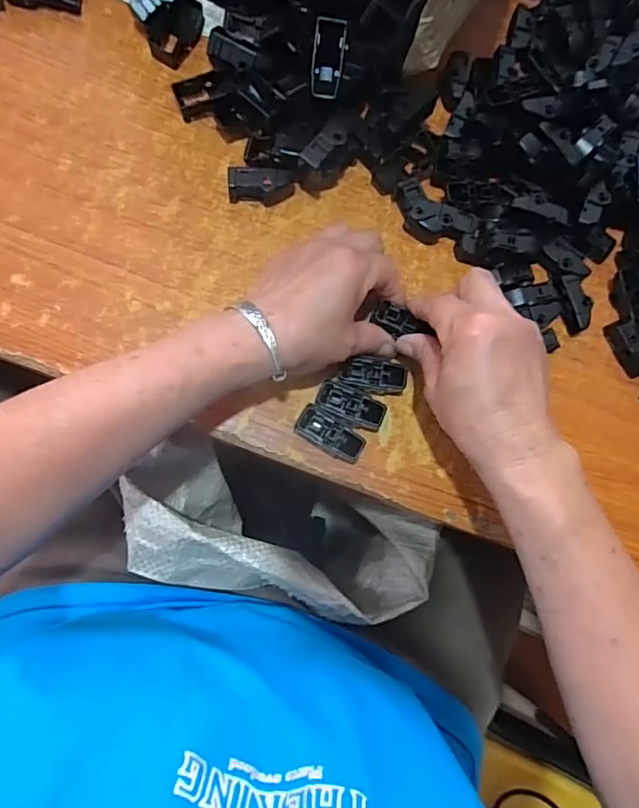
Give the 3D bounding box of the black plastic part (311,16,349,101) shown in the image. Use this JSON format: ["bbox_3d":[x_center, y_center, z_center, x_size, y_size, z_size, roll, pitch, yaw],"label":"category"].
[{"bbox_3d":[0.006,-0.255,0.389,0.024,0.017,0.051,5,110,-5],"label":"black plastic part"}]

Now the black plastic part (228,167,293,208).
[{"bbox_3d":[-0.044,-0.164,0.394,0.048,0.021,0.020,2,81,-7],"label":"black plastic part"}]

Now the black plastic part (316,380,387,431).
[{"bbox_3d":[0.023,0.002,0.377,0.051,0.019,0.022,25,79,-3],"label":"black plastic part"}]

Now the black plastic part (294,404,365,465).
[{"bbox_3d":[0.007,0.023,0.371,0.050,0.019,0.022,33,79,-1],"label":"black plastic part"}]

